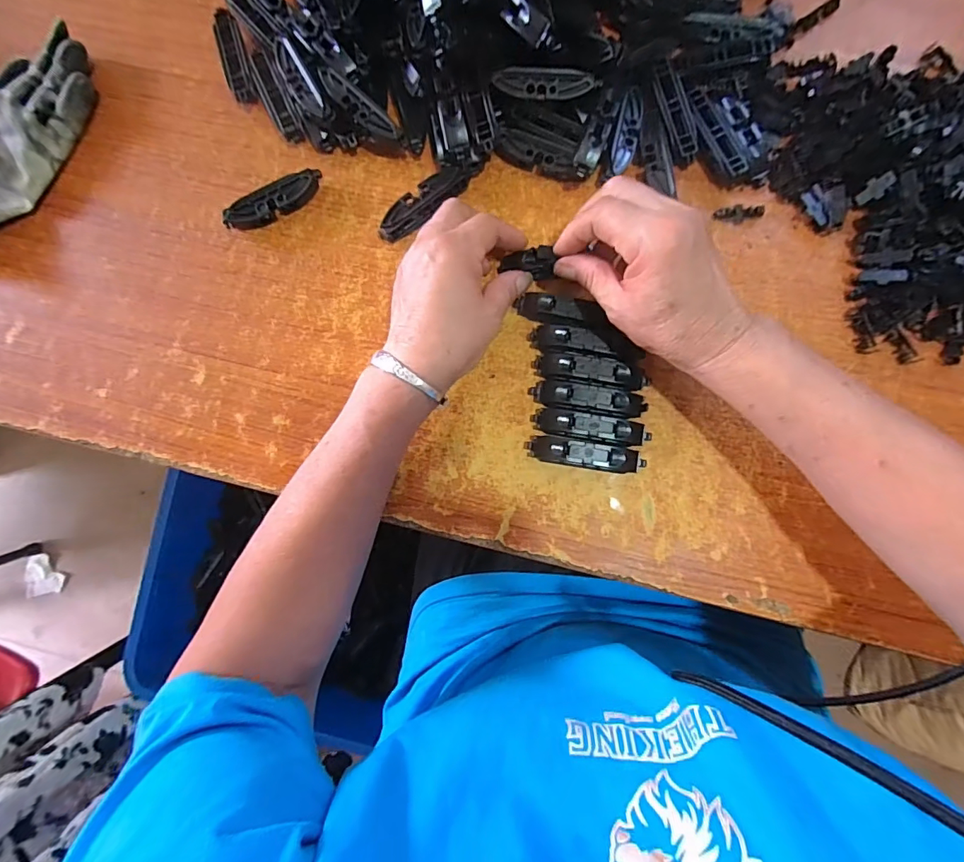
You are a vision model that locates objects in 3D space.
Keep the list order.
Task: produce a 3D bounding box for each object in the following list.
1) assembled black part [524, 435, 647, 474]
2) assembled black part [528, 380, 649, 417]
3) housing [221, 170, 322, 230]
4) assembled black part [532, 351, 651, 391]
[{"bbox_3d":[0.074,0.017,0.334,0.082,0.018,0.019,8,85,4],"label":"assembled black part"},{"bbox_3d":[0.076,-0.023,0.338,0.080,0.017,0.019,9,85,4],"label":"assembled black part"},{"bbox_3d":[-0.163,-0.180,0.366,0.081,0.021,0.016,-27,83,1],"label":"housing"},{"bbox_3d":[0.079,-0.043,0.340,0.083,0.018,0.020,9,85,4],"label":"assembled black part"}]

